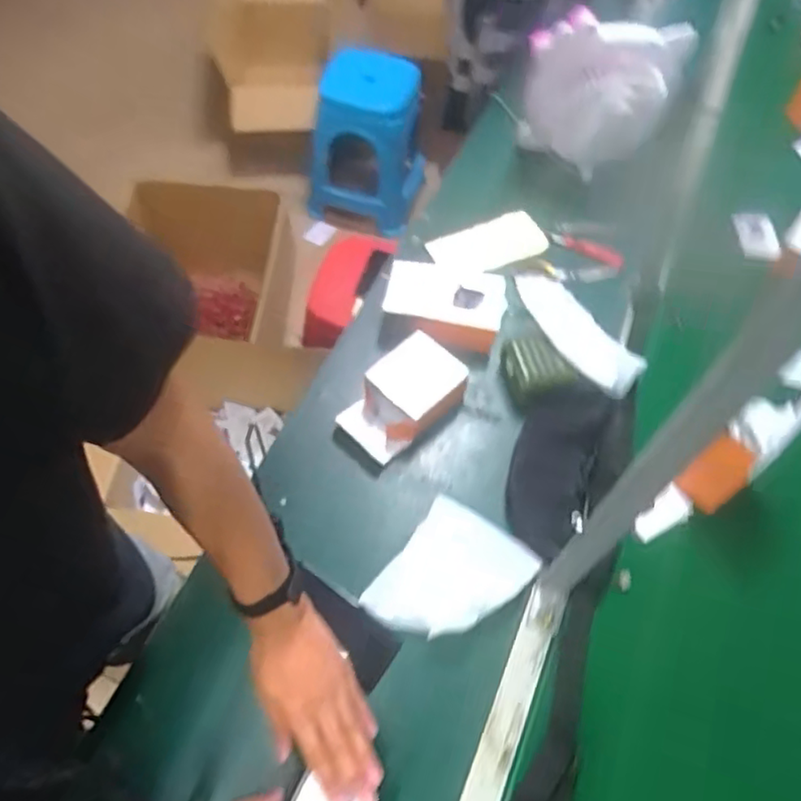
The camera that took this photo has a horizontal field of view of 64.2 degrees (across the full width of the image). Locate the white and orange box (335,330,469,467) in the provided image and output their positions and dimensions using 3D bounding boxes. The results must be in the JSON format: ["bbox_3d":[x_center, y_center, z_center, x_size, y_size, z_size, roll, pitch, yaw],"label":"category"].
[{"bbox_3d":[0.005,-0.004,0.894,0.172,0.079,0.108,-38,68,-24],"label":"white and orange box"}]

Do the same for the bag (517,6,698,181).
[{"bbox_3d":[0.348,-0.540,1.147,0.250,0.247,0.127,20,58,8],"label":"bag"}]

